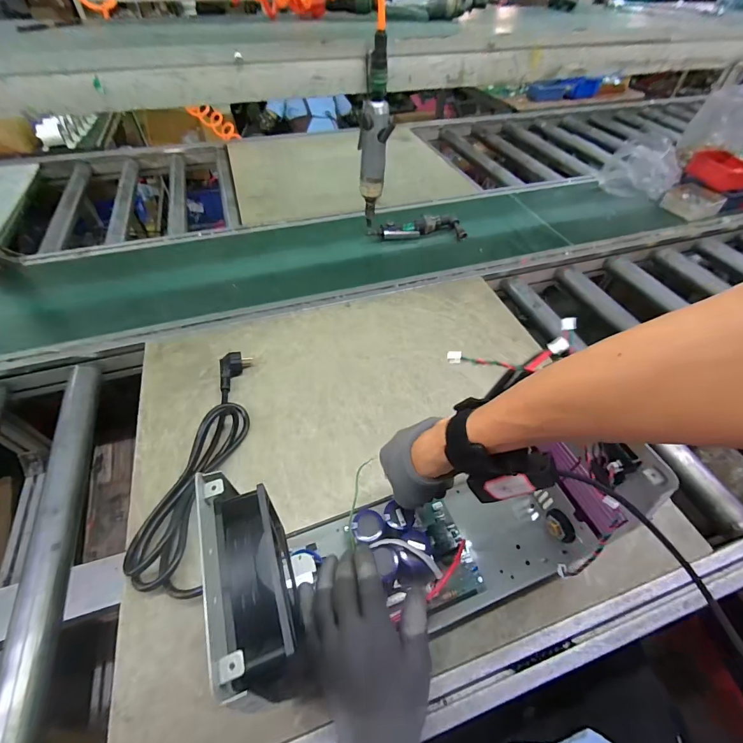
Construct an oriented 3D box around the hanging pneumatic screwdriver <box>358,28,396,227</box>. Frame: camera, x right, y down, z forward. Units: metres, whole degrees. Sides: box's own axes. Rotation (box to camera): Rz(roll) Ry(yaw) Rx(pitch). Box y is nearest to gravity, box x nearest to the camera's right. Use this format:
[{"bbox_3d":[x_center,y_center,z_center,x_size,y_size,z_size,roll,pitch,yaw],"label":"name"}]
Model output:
[{"bbox_3d":[0.004,-0.362,0.584,0.050,0.246,0.045,-2,50,-3],"label":"hanging pneumatic screwdriver"}]

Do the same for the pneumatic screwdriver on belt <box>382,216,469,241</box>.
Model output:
[{"bbox_3d":[0.125,-0.364,0.927,0.229,0.037,0.069,-2,50,-3],"label":"pneumatic screwdriver on belt"}]

